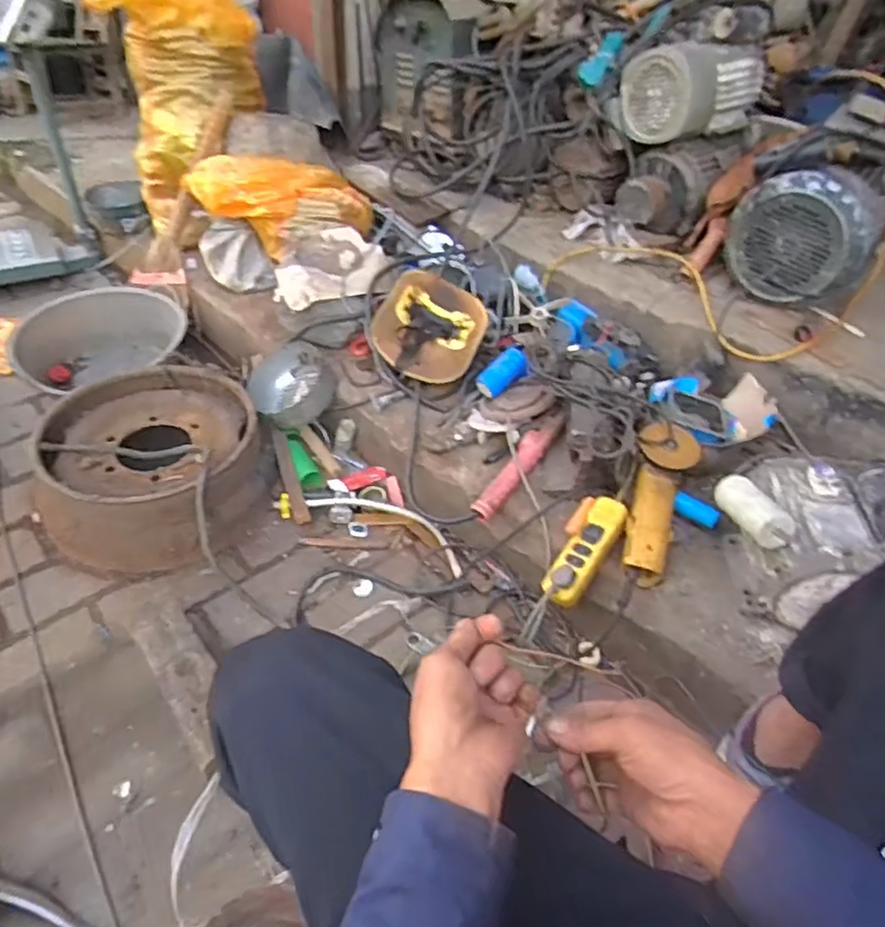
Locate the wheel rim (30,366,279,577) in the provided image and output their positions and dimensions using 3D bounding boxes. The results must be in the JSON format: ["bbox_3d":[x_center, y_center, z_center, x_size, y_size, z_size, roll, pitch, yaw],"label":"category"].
[{"bbox_3d":[-0.543,-0.003,1.230,0.399,0.163,0.418,2,42,-2],"label":"wheel rim"}]

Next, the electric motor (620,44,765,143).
[{"bbox_3d":[0.553,-0.834,1.413,0.279,0.167,0.197,-30,52,-32],"label":"electric motor"}]

